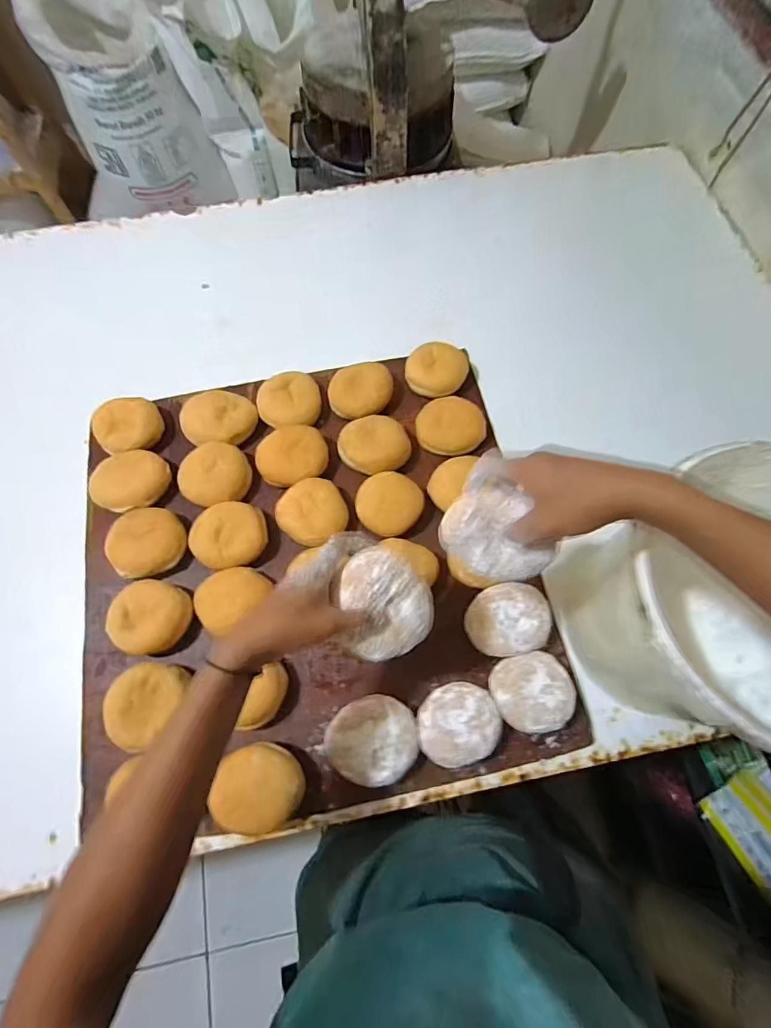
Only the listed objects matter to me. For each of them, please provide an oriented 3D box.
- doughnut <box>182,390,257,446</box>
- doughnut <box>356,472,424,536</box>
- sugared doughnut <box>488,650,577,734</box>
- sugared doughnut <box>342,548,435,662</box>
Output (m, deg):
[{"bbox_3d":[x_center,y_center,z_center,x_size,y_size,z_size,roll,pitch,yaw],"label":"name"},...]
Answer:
[{"bbox_3d":[-0.241,-0.132,0.662,0.087,0.048,0.091,0,69,1],"label":"doughnut"},{"bbox_3d":[0.002,-0.014,0.598,0.082,0.033,0.074,29,72,12],"label":"doughnut"},{"bbox_3d":[0.167,0.203,0.530,0.084,0.046,0.081,0,69,1],"label":"sugared doughnut"},{"bbox_3d":[-0.004,0.081,0.419,0.080,0.036,0.092,-35,102,-9],"label":"sugared doughnut"}]

